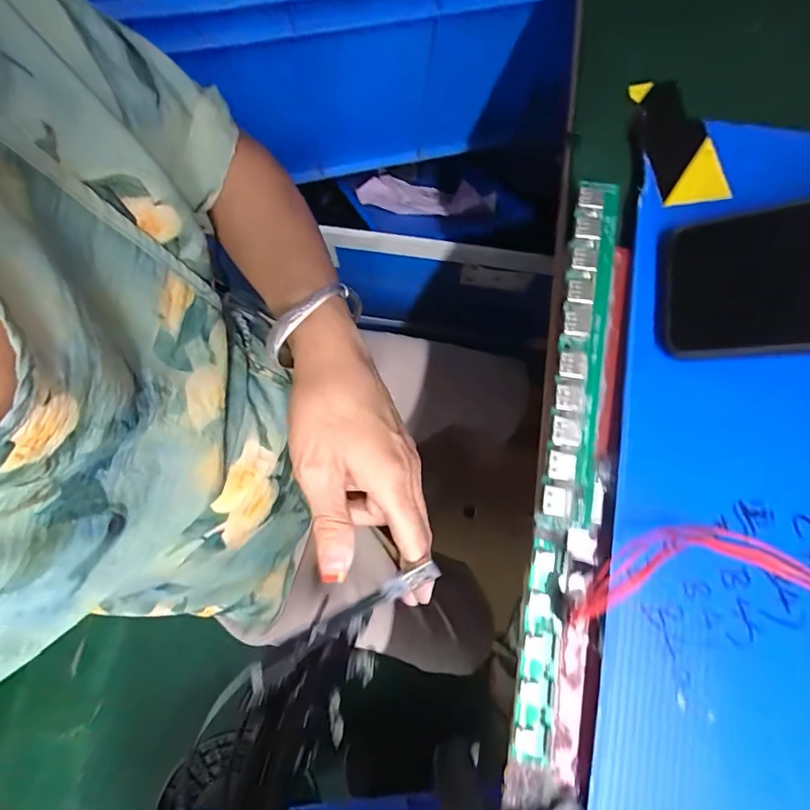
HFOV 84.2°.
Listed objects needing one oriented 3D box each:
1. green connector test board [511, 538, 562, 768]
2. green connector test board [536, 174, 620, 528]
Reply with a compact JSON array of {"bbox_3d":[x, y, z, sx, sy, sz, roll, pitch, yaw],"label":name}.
[{"bbox_3d":[0.065,0.117,0.216,0.017,0.005,0.097,10,78,4],"label":"green connector test board"},{"bbox_3d":[0.098,-0.034,0.243,0.027,0.008,0.196,10,78,3],"label":"green connector test board"}]

